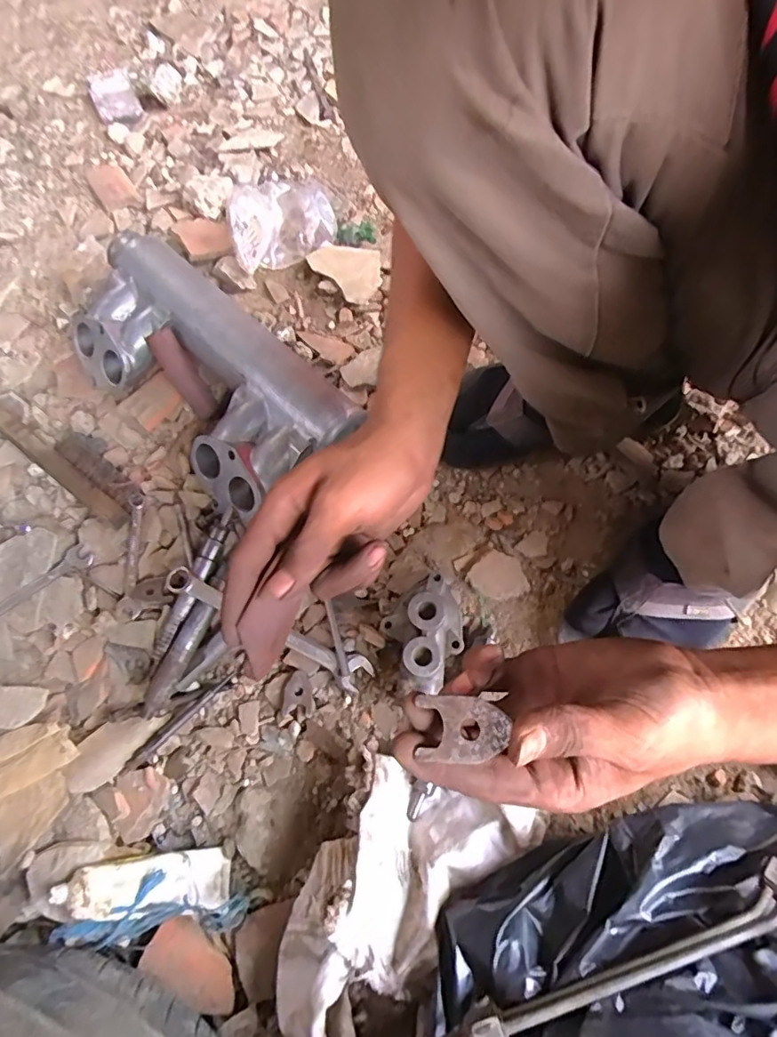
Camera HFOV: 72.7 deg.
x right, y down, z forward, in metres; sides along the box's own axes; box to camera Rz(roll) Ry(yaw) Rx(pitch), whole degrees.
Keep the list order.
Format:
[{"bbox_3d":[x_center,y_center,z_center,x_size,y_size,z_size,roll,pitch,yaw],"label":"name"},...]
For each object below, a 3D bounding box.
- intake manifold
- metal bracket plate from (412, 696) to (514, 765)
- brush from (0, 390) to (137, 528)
[{"bbox_3d":[-0.203,-0.154,0.573,0.350,0.088,0.156,41,76,17],"label":"intake manifold"},{"bbox_3d":[0.029,0.085,0.215,0.035,0.004,0.023,-4,74,17],"label":"metal bracket plate"},{"bbox_3d":[-0.361,-0.076,0.578,0.247,0.035,0.045,36,74,15],"label":"brush"}]

